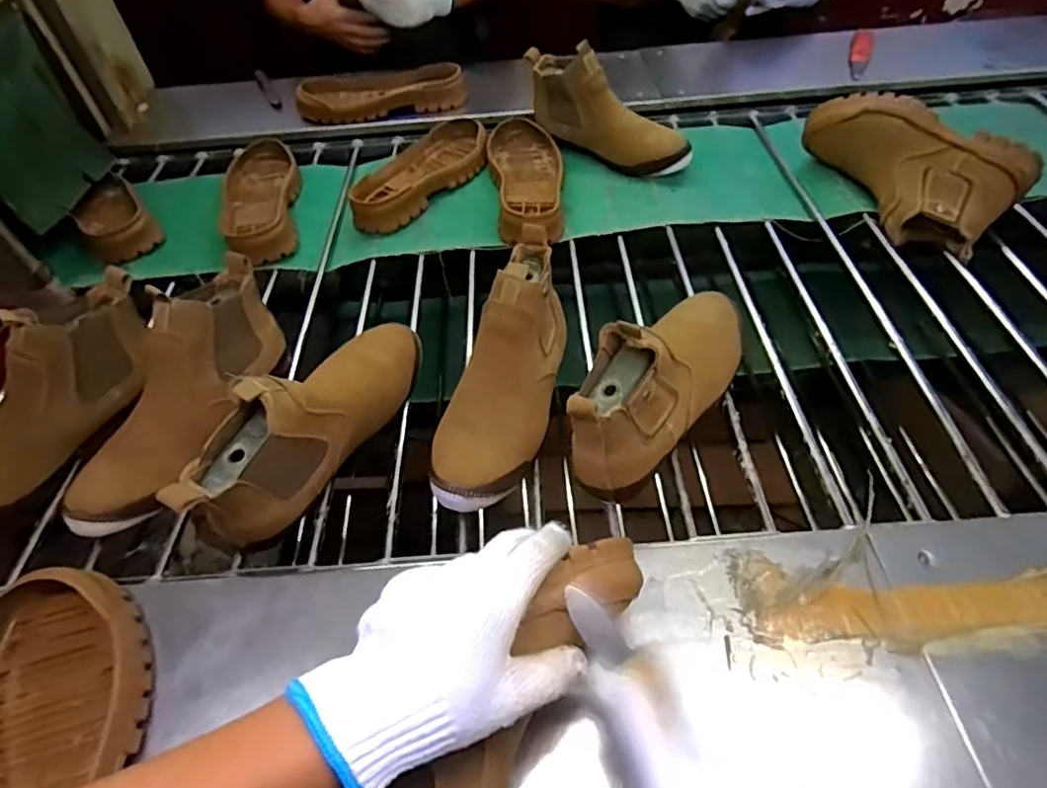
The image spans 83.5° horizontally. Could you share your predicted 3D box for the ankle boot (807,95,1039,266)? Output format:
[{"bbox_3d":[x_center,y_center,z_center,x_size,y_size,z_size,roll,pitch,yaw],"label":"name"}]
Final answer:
[{"bbox_3d":[0.521,-0.317,0.810,0.286,0.102,0.140,35,61,26],"label":"ankle boot"}]

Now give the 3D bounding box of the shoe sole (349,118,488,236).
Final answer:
[{"bbox_3d":[-0.159,-0.362,0.940,0.135,0.045,0.309,26,57,21],"label":"shoe sole"}]

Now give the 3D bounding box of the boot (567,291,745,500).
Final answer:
[{"bbox_3d":[0.140,-0.028,0.564,0.091,0.119,0.269,33,60,25],"label":"boot"}]

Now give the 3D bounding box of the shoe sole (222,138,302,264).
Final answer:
[{"bbox_3d":[-0.412,-0.311,0.912,0.108,0.044,0.319,-12,52,-7],"label":"shoe sole"}]

